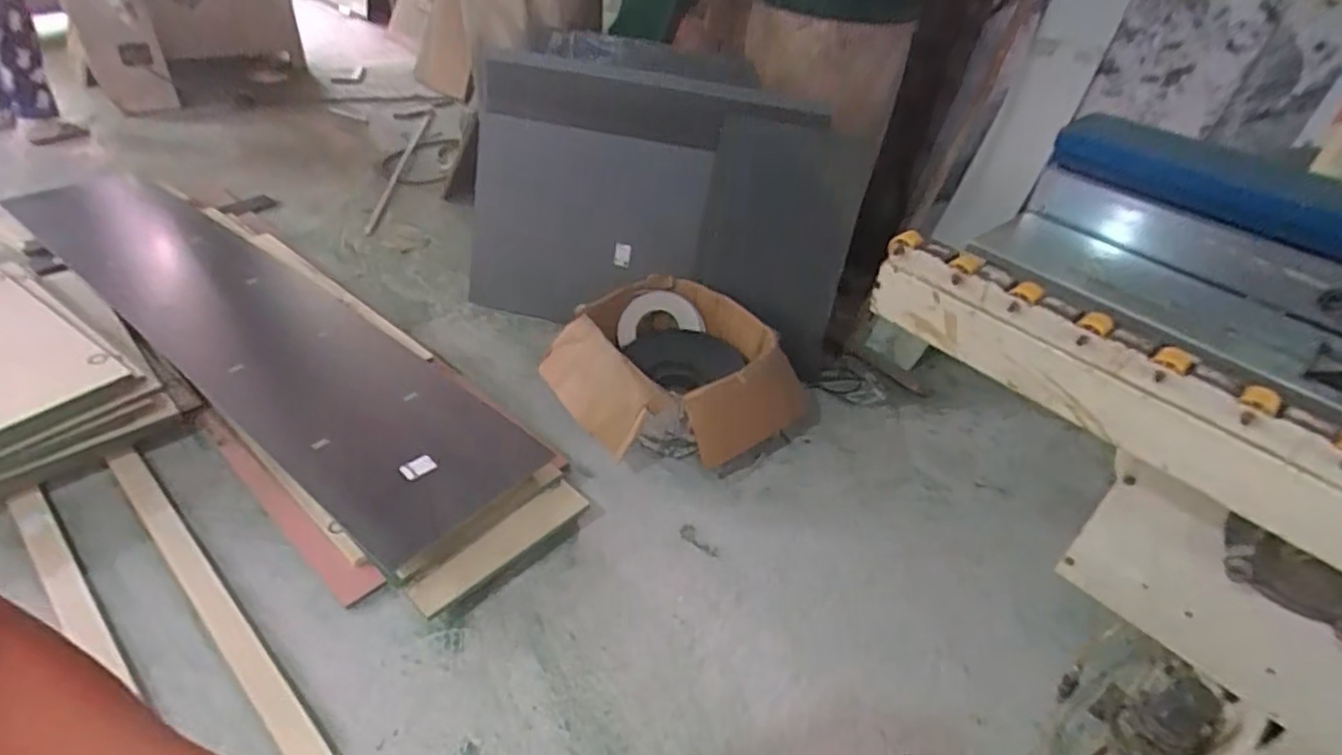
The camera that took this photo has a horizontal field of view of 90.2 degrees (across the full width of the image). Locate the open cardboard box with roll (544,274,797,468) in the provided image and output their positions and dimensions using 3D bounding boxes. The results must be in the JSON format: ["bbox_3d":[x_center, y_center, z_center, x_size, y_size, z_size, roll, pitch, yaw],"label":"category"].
[{"bbox_3d":[-0.007,-0.030,1.760,0.630,0.225,0.548,3,39,-3],"label":"open cardboard box with roll"}]

